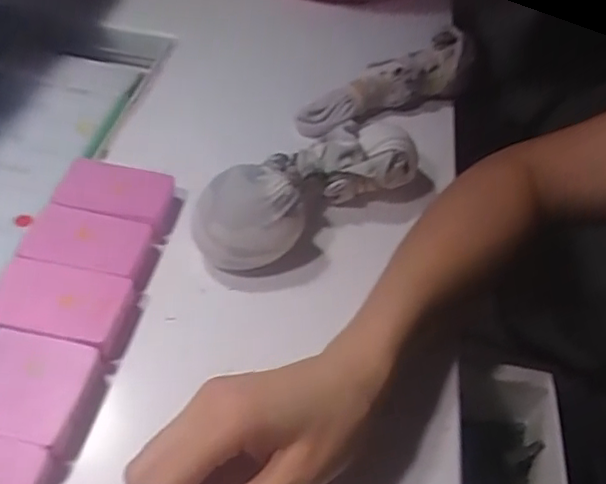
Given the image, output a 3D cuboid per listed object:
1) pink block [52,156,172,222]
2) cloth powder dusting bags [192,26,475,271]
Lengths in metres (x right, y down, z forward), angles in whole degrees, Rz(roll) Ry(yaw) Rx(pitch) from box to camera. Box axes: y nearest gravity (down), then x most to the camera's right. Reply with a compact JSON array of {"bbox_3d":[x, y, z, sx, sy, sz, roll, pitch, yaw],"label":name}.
[{"bbox_3d":[-0.122,-0.031,0.400,0.064,0.021,0.044,10,47,2],"label":"pink block"},{"bbox_3d":[0.034,-0.072,0.442,0.094,0.059,0.271,25,50,15],"label":"cloth powder dusting bags"}]

